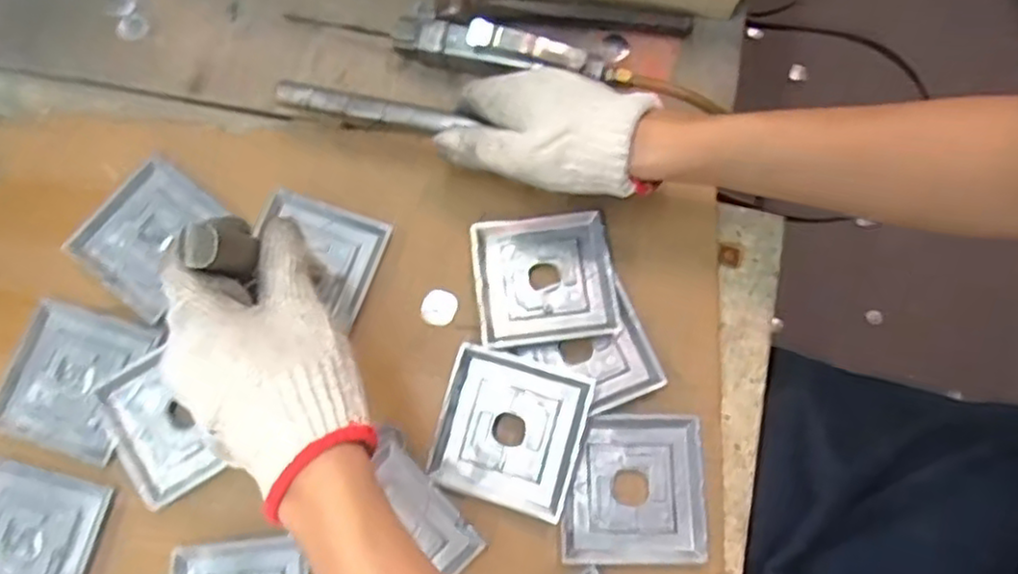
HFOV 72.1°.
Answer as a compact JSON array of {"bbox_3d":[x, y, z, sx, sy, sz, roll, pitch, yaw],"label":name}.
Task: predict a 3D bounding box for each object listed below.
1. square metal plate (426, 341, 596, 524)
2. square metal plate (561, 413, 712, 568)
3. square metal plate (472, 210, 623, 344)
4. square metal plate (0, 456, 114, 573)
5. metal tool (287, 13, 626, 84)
[{"bbox_3d":[0.001,0.090,0.442,0.089,0.019,0.089,16,77,5],"label":"square metal plate"},{"bbox_3d":[0.079,0.126,0.441,0.089,0.008,0.089,0,76,1],"label":"square metal plate"},{"bbox_3d":[0.024,-0.008,0.469,0.092,0.008,0.087,-5,76,0],"label":"square metal plate"},{"bbox_3d":[-0.311,0.162,0.445,0.091,0.004,0.090,14,77,5],"label":"square metal plate"},{"bbox_3d":[-0.039,-0.177,0.509,0.250,0.055,0.023,18,77,6],"label":"metal tool"}]

